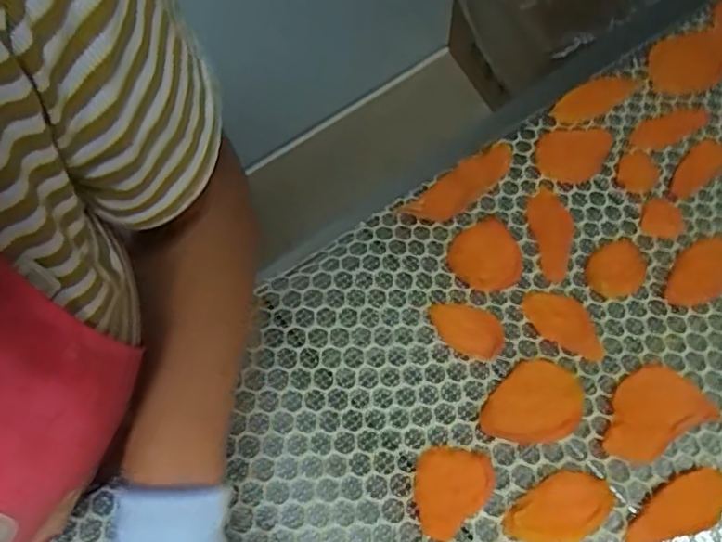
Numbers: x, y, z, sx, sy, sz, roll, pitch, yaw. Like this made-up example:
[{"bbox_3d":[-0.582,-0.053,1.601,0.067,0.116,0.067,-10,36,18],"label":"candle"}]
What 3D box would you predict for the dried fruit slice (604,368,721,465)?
[{"bbox_3d":[0.247,0.119,0.512,0.105,0.007,0.062,-26,62,-14],"label":"dried fruit slice"}]

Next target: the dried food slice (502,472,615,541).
[{"bbox_3d":[0.157,0.187,0.468,0.089,0.015,0.044,-27,62,-15],"label":"dried food slice"}]

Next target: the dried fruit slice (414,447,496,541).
[{"bbox_3d":[0.072,0.176,0.475,0.059,0.012,0.069,11,60,7],"label":"dried fruit slice"}]

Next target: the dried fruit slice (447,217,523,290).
[{"bbox_3d":[0.126,-0.014,0.592,0.076,0.004,0.071,0,59,0],"label":"dried fruit slice"}]

